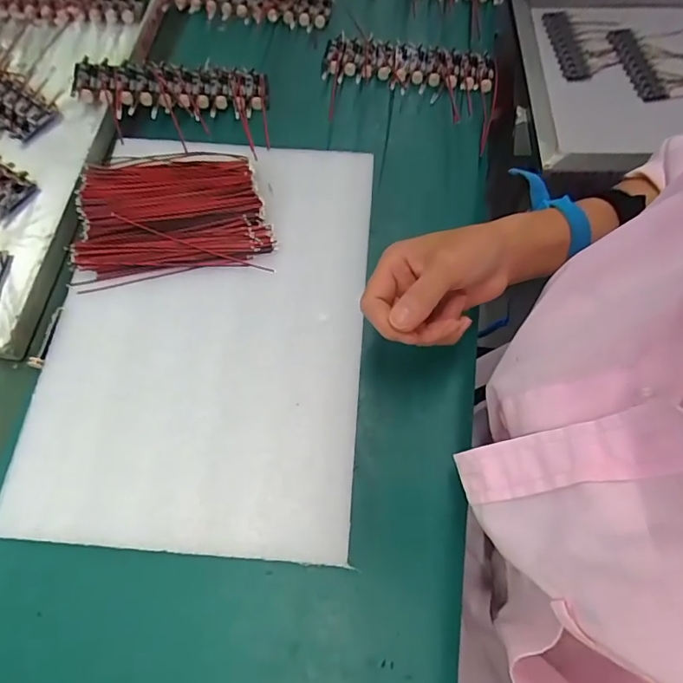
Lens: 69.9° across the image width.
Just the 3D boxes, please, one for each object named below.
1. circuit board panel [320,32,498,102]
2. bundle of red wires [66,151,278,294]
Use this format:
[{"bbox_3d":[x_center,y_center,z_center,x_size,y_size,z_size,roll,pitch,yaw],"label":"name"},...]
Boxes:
[{"bbox_3d":[0.061,-0.258,0.458,0.157,0.013,0.062,13,69,6],"label":"circuit board panel"},{"bbox_3d":[-0.131,-0.101,0.379,0.143,0.015,0.113,-8,68,-2],"label":"bundle of red wires"}]

